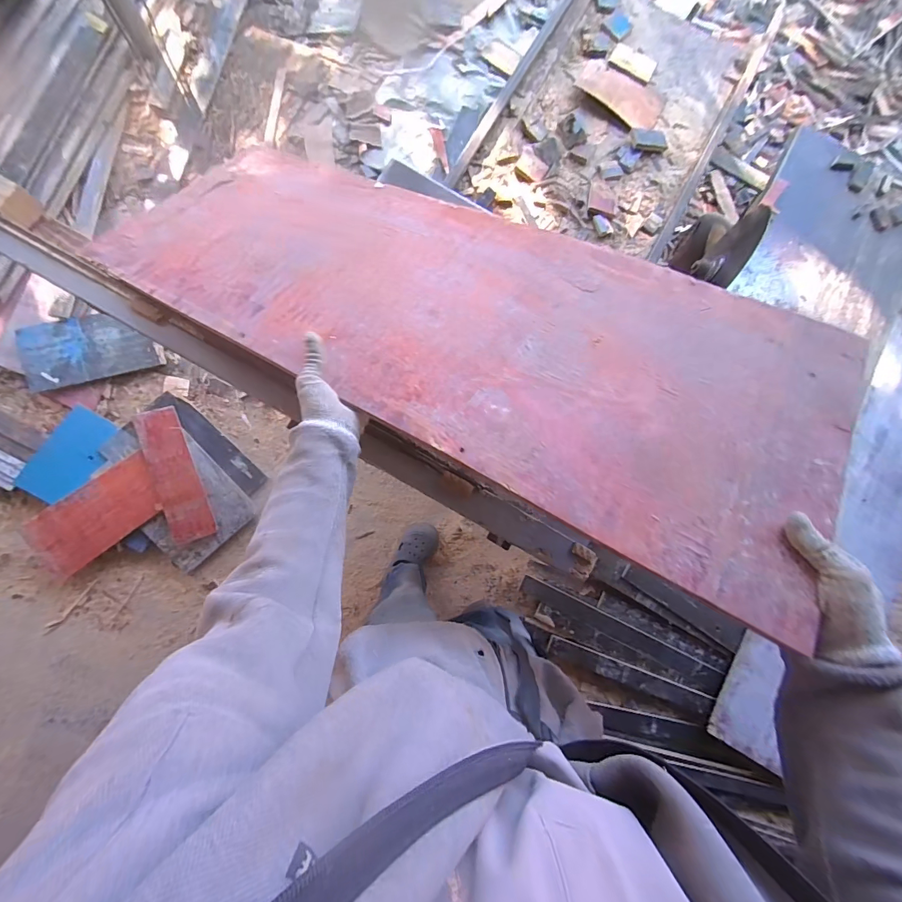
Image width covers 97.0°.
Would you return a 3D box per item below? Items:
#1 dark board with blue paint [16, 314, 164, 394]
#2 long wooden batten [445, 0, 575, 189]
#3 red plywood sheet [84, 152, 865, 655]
[{"bbox_3d":[-1.265,-0.358,1.385,0.417,0.025,0.229,-16,88,-7],"label":"dark board with blue paint"},{"bbox_3d":[0.195,-0.922,0.910,0.032,0.042,0.772,30,81,0],"label":"long wooden batten"},{"bbox_3d":[-0.042,-0.248,0.626,1.155,0.026,0.448,28,66,18],"label":"red plywood sheet"}]

